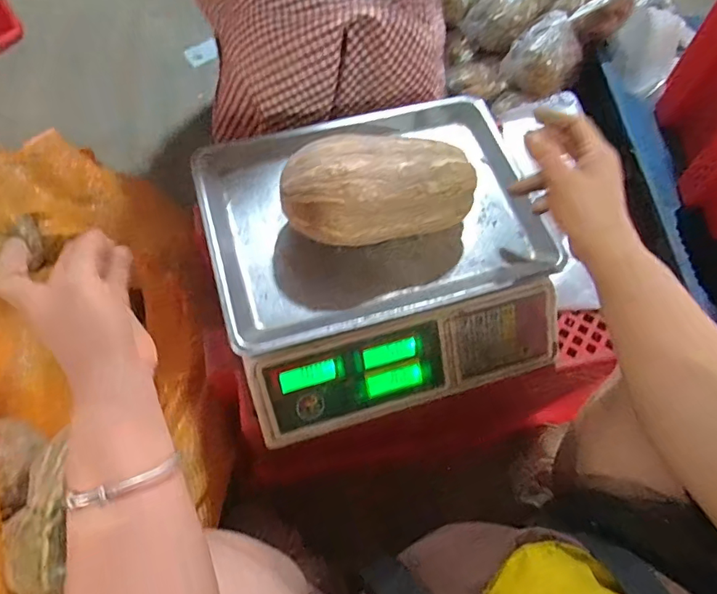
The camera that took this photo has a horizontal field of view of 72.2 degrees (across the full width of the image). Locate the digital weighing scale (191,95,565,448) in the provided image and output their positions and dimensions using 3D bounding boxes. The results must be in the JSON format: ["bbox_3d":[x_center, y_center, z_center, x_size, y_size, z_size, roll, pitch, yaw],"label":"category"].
[{"bbox_3d":[0.029,-0.050,0.535,0.348,0.101,0.318,-15,66,-9],"label":"digital weighing scale"}]

